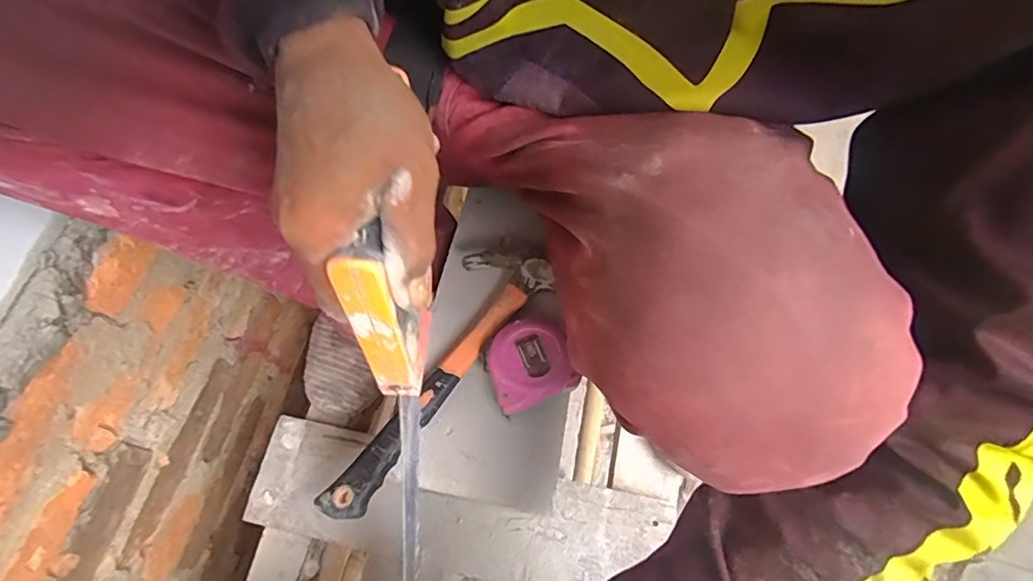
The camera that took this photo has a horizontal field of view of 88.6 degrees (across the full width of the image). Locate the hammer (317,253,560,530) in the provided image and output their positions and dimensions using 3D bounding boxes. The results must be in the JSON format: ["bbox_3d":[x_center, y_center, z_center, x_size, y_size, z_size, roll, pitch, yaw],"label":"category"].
[{"bbox_3d":[-0.076,0.068,0.475,0.074,0.024,0.281,33,68,13],"label":"hammer"}]

